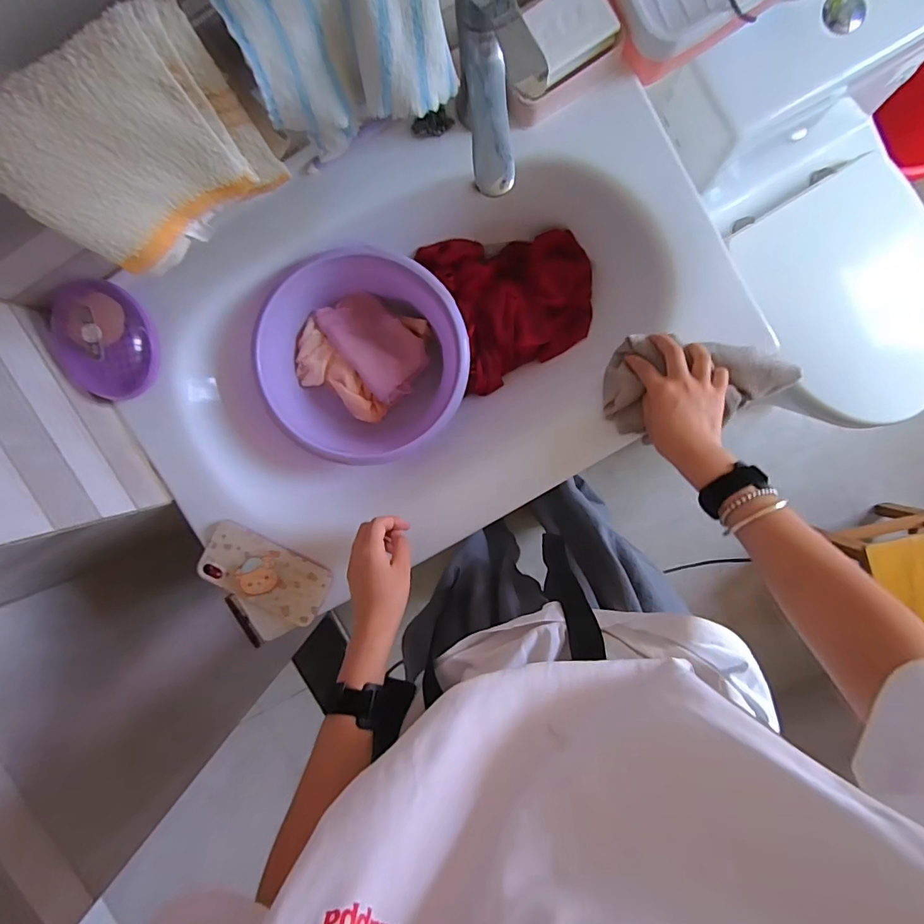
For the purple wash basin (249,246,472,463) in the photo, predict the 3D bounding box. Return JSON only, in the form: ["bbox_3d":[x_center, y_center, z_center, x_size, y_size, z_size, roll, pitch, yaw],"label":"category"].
[{"bbox_3d":[-0.122,-0.138,0.603,0.238,0.100,0.234,0,95,2],"label":"purple wash basin"}]

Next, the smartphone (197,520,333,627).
[{"bbox_3d":[-0.236,0.133,0.561,0.151,0.022,0.075,26,86,1],"label":"smartphone"}]

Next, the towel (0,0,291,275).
[{"bbox_3d":[-0.224,-0.216,0.345,0.157,0.147,0.037,-36,79,2],"label":"towel"}]

